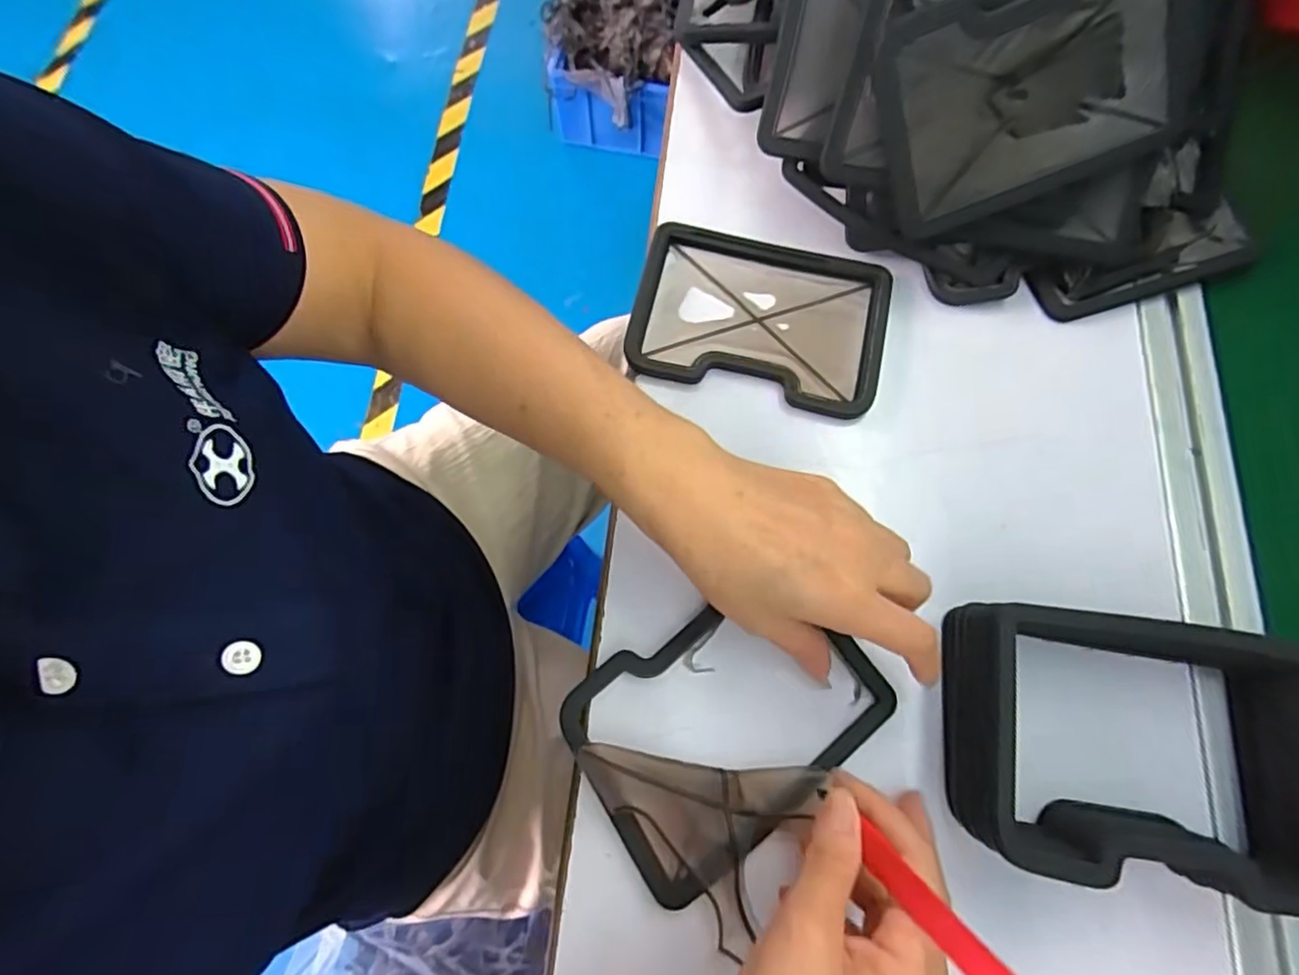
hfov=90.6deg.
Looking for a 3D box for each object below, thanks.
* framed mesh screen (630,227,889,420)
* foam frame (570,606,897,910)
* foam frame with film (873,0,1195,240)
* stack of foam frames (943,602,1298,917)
[{"bbox_3d":[0.066,-0.101,0.383,0.146,0.012,0.102,12,71,4],"label":"framed mesh screen"},{"bbox_3d":[0.037,0.109,0.310,0.143,0.018,0.106,-35,74,-11],"label":"foam frame"},{"bbox_3d":[0.200,-0.203,0.329,0.150,0.101,0.016,-17,26,9],"label":"foam frame with film"},{"bbox_3d":[0.214,0.116,0.288,0.165,0.050,0.109,5,71,2],"label":"stack of foam frames"}]

